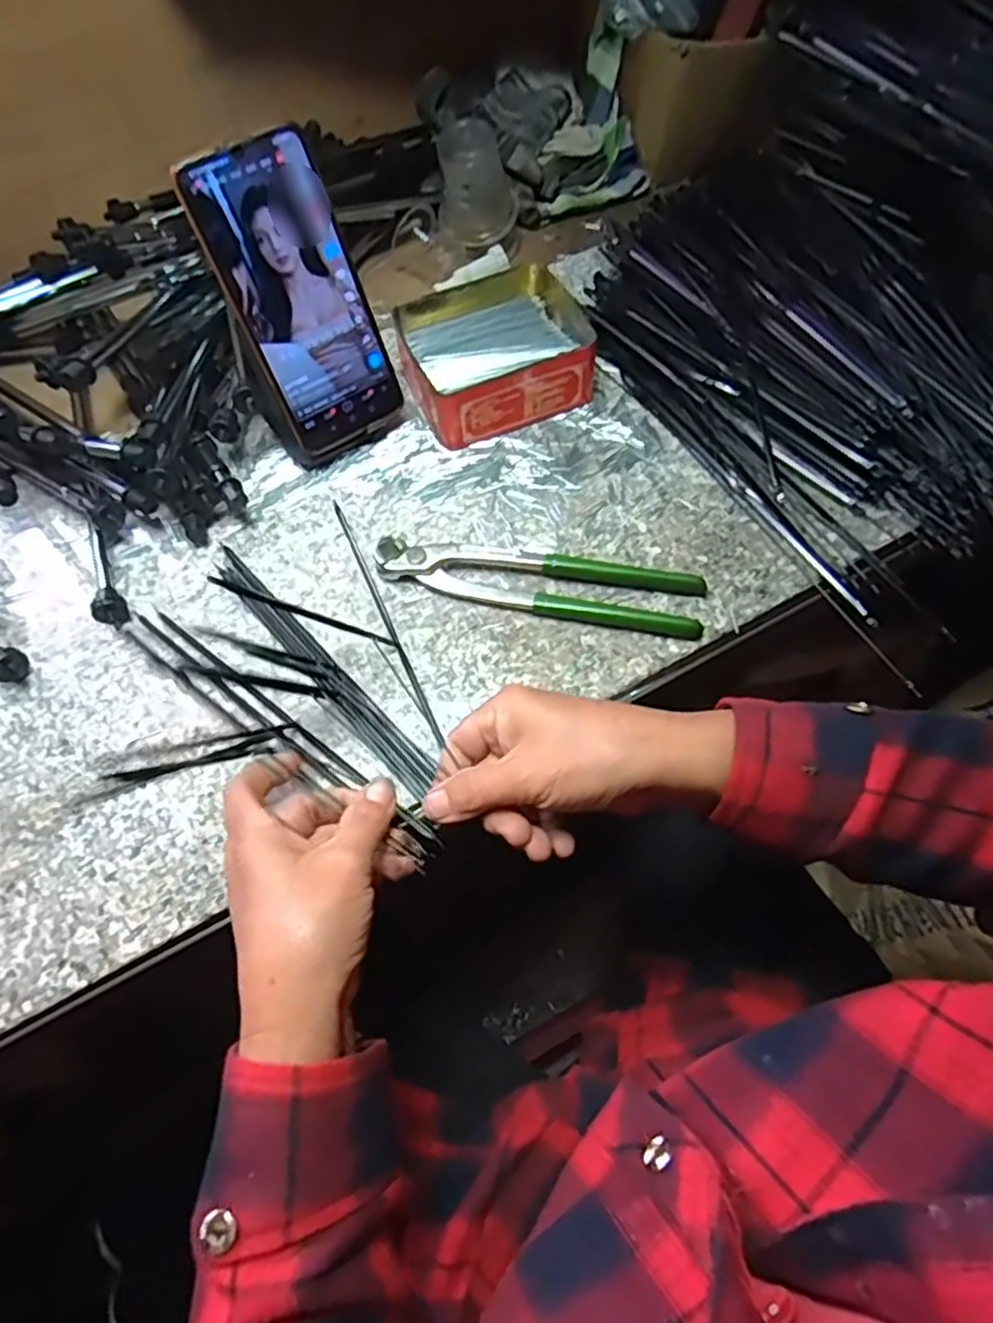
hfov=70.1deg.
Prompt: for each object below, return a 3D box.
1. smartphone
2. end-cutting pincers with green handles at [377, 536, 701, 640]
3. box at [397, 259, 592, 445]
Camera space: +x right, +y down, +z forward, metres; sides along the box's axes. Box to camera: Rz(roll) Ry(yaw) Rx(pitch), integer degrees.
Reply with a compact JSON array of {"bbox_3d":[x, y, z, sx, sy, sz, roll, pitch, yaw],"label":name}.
[{"bbox_3d":[-0.116,-0.216,0.428,0.078,0.163,0.007,-33,40,-14],"label":"smartphone"},{"bbox_3d":[0.026,-0.050,0.433,0.195,0.018,0.041,10,64,7],"label":"end-cutting pincers with green handles"},{"bbox_3d":[-0.002,-0.220,0.503,0.127,0.042,0.113,-21,65,-8],"label":"box"}]

